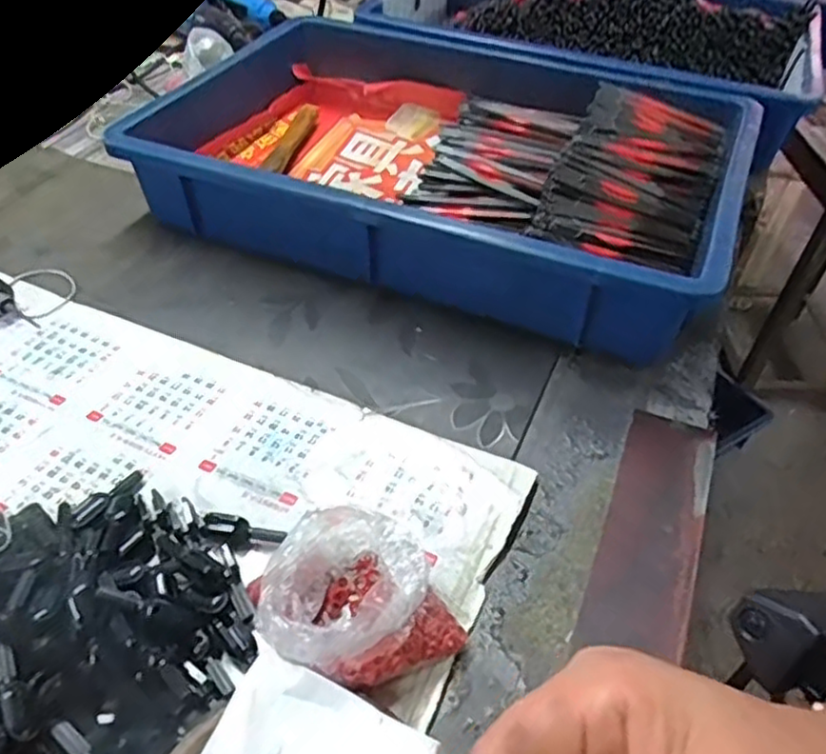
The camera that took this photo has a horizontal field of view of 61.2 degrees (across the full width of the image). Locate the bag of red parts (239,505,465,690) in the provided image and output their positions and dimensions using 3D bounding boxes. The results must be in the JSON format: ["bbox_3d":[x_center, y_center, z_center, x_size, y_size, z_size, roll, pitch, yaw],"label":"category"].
[{"bbox_3d":[-0.027,0.094,0.314,0.085,0.046,0.082,-13,47,-14],"label":"bag of red parts"}]

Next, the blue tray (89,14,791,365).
[{"bbox_3d":[0.036,-0.177,0.555,0.413,0.079,0.302,19,48,16],"label":"blue tray"}]

